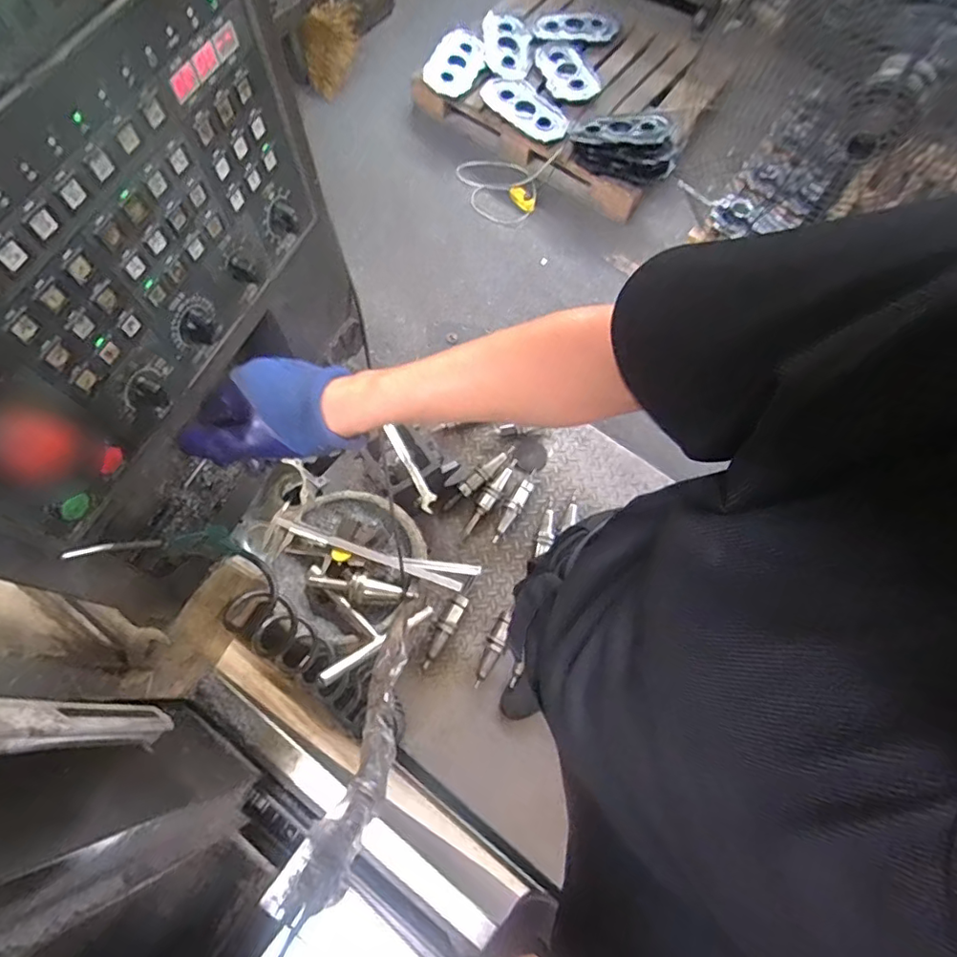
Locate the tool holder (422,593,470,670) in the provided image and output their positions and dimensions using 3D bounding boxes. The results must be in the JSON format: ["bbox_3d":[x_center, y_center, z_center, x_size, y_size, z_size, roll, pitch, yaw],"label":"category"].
[{"bbox_3d":[-0.084,0.376,1.348,0.048,0.043,0.195,27,70,9],"label":"tool holder"}]

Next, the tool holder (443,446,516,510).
[{"bbox_3d":[0.003,0.000,1.479,0.045,0.046,0.240,42,73,14],"label":"tool holder"}]

